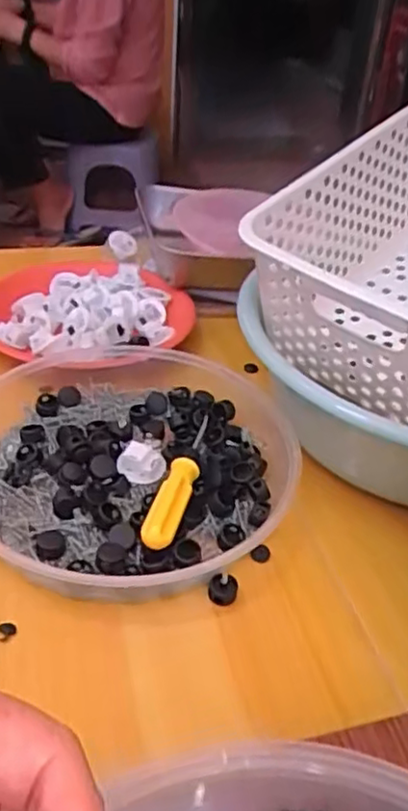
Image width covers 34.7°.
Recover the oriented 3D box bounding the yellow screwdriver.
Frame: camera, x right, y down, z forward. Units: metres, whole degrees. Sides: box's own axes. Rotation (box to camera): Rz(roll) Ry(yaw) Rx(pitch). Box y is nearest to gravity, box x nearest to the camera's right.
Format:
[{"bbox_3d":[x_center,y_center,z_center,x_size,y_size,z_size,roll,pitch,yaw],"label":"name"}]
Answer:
[{"bbox_3d":[-0.015,0.045,0.439,0.020,0.017,0.135,11,37,8],"label":"yellow screwdriver"}]

